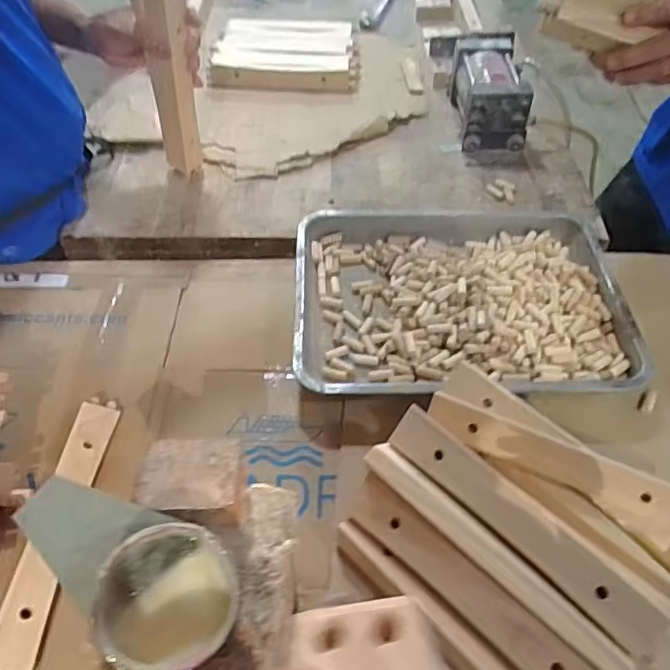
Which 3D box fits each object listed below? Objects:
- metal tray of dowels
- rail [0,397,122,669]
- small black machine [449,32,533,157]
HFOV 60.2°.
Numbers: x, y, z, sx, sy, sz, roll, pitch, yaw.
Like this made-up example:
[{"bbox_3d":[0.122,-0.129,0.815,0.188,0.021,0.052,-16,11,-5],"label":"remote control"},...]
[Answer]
[{"bbox_3d":[0.150,-0.049,0.724,0.391,0.045,0.290,-2,52,-2],"label":"metal tray of dowels"},{"bbox_3d":[-0.263,0.180,0.549,0.044,0.034,0.275,3,52,2],"label":"rail"},{"bbox_3d":[0.263,-0.422,0.988,0.107,0.099,0.241,1,52,0],"label":"small black machine"}]

